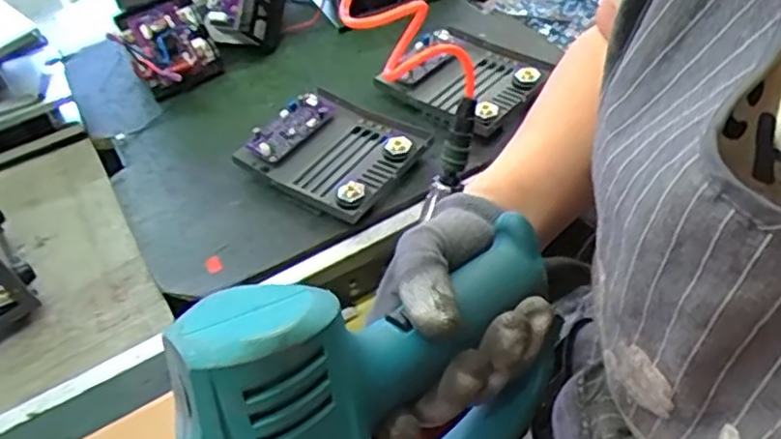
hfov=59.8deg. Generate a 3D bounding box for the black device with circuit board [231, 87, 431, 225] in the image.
[{"bbox_3d":[-0.061,-0.083,0.787,0.175,0.036,0.161,26,54,29],"label":"black device with circuit board"}]

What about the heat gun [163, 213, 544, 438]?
[{"bbox_3d":[-0.003,0.121,0.336,0.188,0.213,0.078,-22,20,-39],"label":"heat gun"}]

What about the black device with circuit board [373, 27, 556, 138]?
[{"bbox_3d":[0.089,-0.180,0.865,0.185,0.032,0.156,31,57,31],"label":"black device with circuit board"}]

